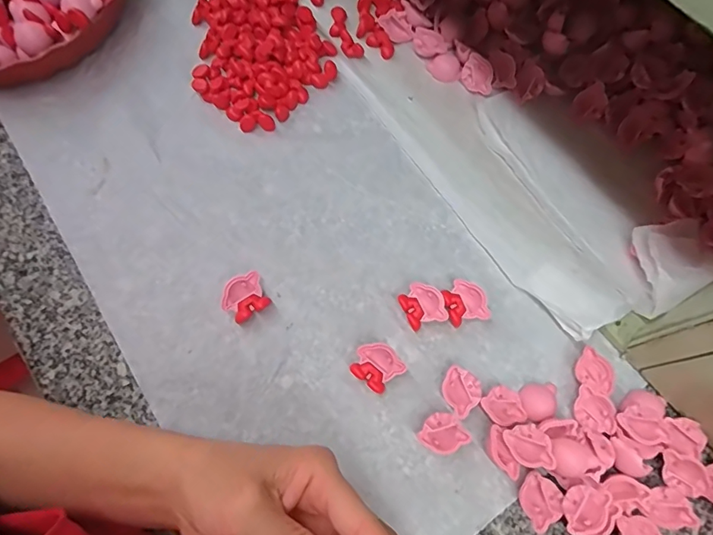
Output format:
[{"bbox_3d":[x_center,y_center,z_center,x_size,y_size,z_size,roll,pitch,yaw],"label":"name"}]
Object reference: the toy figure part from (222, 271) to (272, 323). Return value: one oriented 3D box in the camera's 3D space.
[{"bbox_3d":[-0.090,0.025,0.370,0.034,0.016,0.031,-26,74,-10],"label":"toy figure part"}]

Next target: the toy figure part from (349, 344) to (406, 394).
[{"bbox_3d":[0.016,0.078,0.359,0.035,0.015,0.033,41,75,11],"label":"toy figure part"}]

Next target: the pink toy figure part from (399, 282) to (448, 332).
[{"bbox_3d":[0.054,0.032,0.376,0.032,0.014,0.036,-25,74,-10],"label":"pink toy figure part"}]

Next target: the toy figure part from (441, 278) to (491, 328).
[{"bbox_3d":[0.088,0.029,0.379,0.032,0.016,0.036,-12,72,-6],"label":"toy figure part"}]

